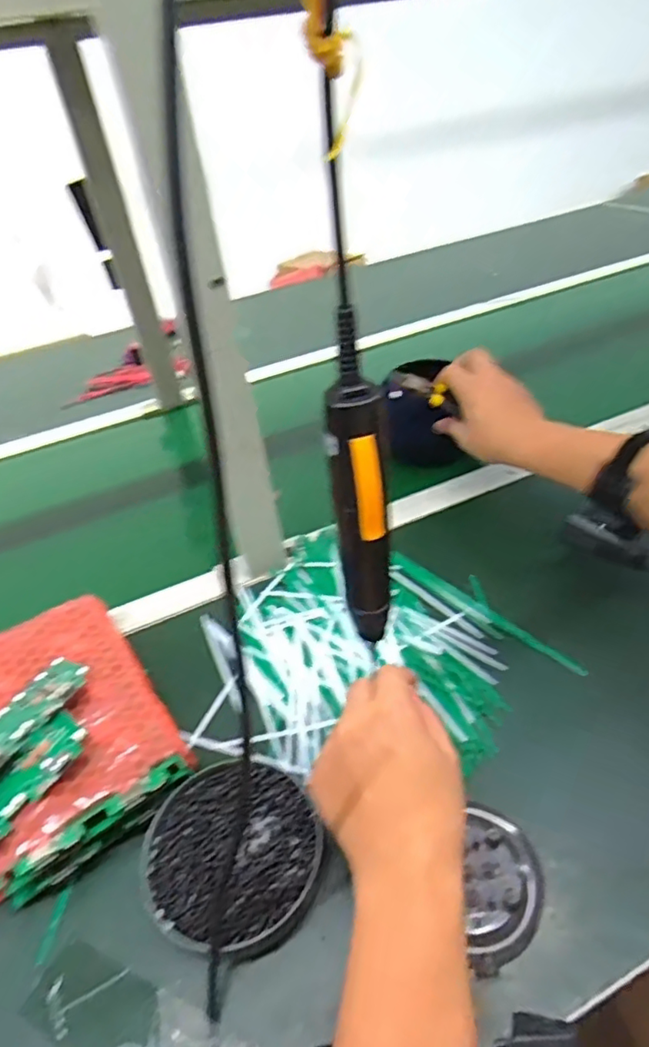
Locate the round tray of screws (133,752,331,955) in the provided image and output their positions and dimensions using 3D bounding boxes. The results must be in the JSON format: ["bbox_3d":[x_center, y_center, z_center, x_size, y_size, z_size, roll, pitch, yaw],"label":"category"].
[{"bbox_3d":[-0.059,0.212,0.388,0.112,0.020,0.113,-5,39,4],"label":"round tray of screws"}]

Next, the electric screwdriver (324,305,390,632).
[{"bbox_3d":[0.022,-0.010,0.333,0.031,0.201,0.031,-6,39,1],"label":"electric screwdriver"}]

